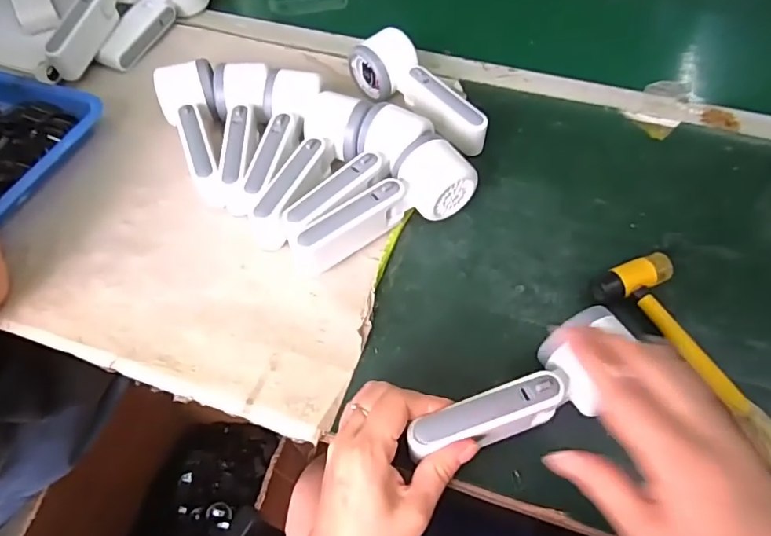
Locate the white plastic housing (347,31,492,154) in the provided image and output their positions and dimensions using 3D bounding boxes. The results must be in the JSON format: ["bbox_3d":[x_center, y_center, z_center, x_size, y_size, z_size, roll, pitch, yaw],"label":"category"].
[{"bbox_3d":[0.032,-0.170,0.523,0.061,0.056,0.160,-28,59,-17],"label":"white plastic housing"}]

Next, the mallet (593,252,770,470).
[{"bbox_3d":[0.245,0.100,0.352,0.058,0.036,0.262,-22,57,-15],"label":"mallet"}]

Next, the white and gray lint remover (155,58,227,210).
[{"bbox_3d":[-0.175,-0.121,0.489,0.056,0.053,0.162,-16,56,-10],"label":"white and gray lint remover"}]

